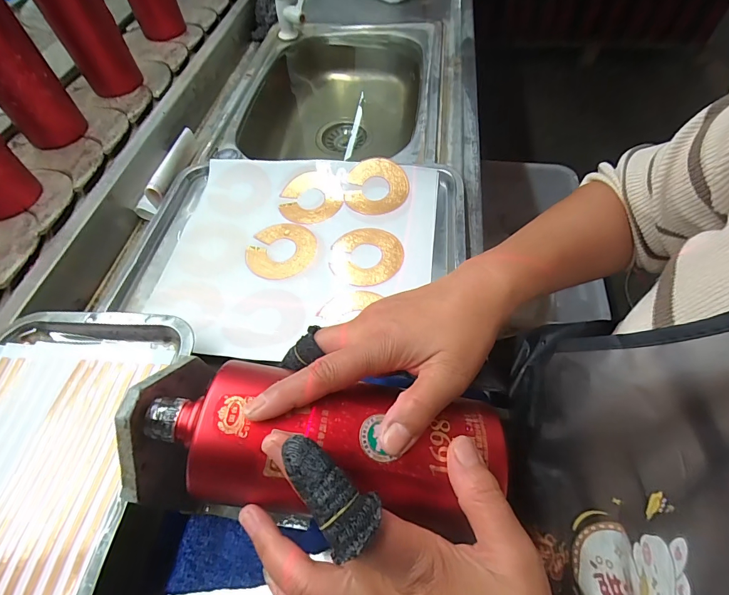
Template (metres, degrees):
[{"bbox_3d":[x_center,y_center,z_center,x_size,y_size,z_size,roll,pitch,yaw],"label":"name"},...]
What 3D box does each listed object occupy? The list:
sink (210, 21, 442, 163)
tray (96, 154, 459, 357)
[{"bbox_3d":[-0.041,-0.350,0.701,0.334,0.142,0.453,6,57,2],"label":"sink"},{"bbox_3d":[-0.090,-0.063,0.447,0.397,0.042,0.305,7,57,2],"label":"tray"}]

